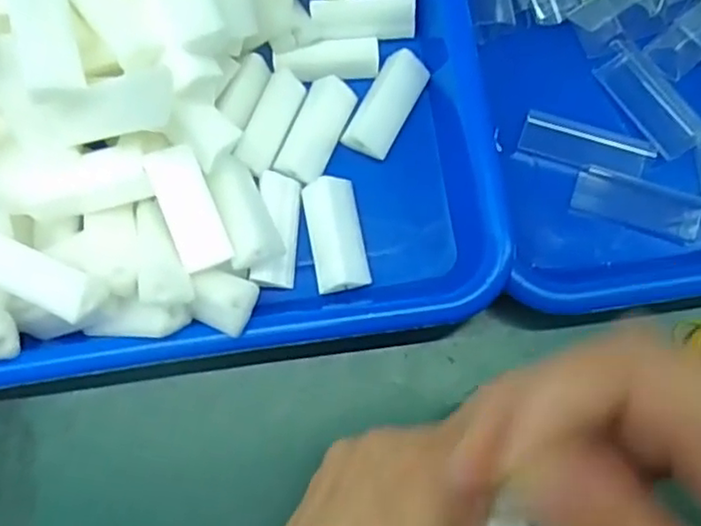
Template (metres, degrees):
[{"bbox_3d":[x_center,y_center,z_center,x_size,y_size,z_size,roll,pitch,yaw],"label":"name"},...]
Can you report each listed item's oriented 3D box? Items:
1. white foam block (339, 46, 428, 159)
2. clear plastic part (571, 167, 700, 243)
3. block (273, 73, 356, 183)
[{"bbox_3d":[0.016,-0.067,0.285,0.018,0.014,0.047,29,78,8],"label":"white foam block"},{"bbox_3d":[0.123,-0.026,0.282,0.053,0.004,0.020,17,77,5],"label":"clear plastic part"},{"bbox_3d":[-0.015,-0.057,0.283,0.020,0.010,0.047,21,77,6],"label":"block"}]

